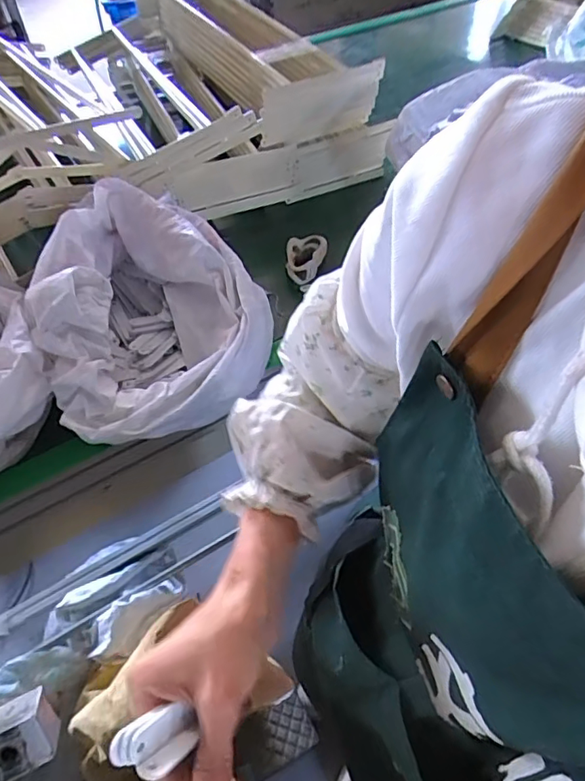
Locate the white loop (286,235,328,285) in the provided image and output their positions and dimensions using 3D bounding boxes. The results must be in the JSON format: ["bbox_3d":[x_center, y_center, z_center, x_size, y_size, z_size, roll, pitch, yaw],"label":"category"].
[{"bbox_3d":[0.024,-0.234,0.901,0.063,0.048,0.090,13,53,12],"label":"white loop"}]

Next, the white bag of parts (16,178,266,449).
[{"bbox_3d":[-0.209,-0.119,0.724,0.292,0.180,0.362,-28,56,-19],"label":"white bag of parts"}]

